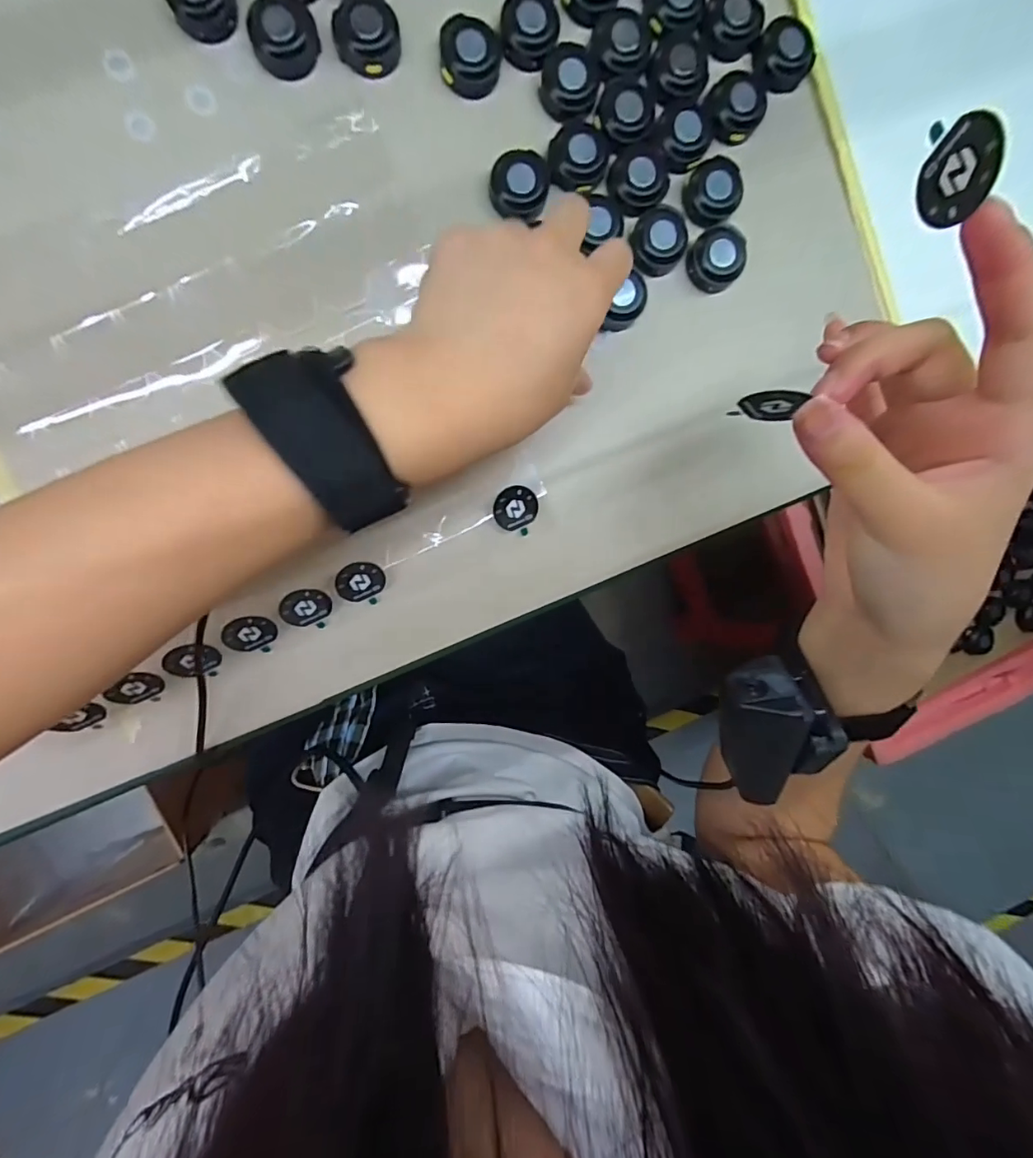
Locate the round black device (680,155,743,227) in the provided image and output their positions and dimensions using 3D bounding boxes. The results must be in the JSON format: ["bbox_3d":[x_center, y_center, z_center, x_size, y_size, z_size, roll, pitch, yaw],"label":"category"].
[{"bbox_3d":[0.103,-0.203,0.273,0.029,0.011,0.029,-1,96,-7],"label":"round black device"}]

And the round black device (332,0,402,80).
[{"bbox_3d":[-0.071,-0.258,0.246,0.030,0.009,0.032,-1,96,-7],"label":"round black device"}]

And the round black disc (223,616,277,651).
[{"bbox_3d":[-0.130,0.027,0.256,0.023,0.004,0.020,7,115,-33],"label":"round black disc"}]

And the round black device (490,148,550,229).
[{"bbox_3d":[0.002,-0.197,0.259,0.028,0.007,0.033,12,94,-8],"label":"round black device"}]

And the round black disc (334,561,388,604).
[{"bbox_3d":[-0.079,0.002,0.263,0.023,0.004,0.023,-16,127,-22],"label":"round black disc"}]

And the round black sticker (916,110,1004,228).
[{"bbox_3d":[0.116,-0.108,0.137,0.004,0.022,0.026,-12,96,-6],"label":"round black sticker"}]

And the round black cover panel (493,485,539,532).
[{"bbox_3d":[-0.001,-0.037,0.275,0.024,0.004,0.024,-4,109,-13],"label":"round black cover panel"}]

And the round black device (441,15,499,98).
[{"bbox_3d":[-0.022,-0.255,0.252,0.028,0.009,0.032,4,95,-8],"label":"round black device"}]

